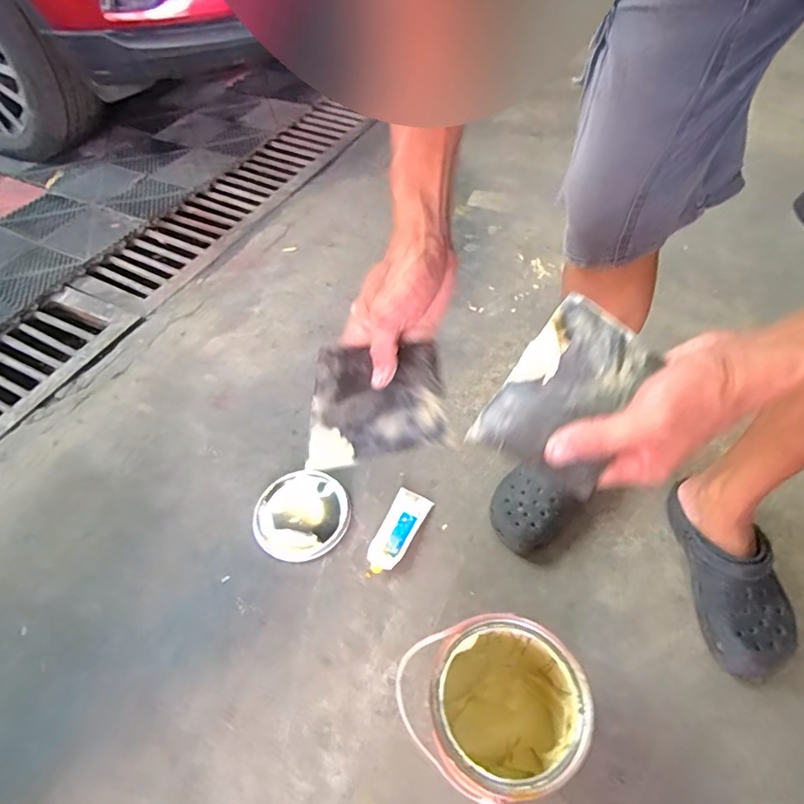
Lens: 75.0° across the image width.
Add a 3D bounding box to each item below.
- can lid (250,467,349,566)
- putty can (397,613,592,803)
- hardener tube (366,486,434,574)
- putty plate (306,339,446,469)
[{"bbox_3d":[-0.159,0.174,0.814,0.146,0.017,0.138,-4,61,6],"label":"can lid"},{"bbox_3d":[0.106,0.340,0.586,0.166,0.156,0.167,-34,57,-19],"label":"putty can"},{"bbox_3d":[-0.008,0.193,0.790,0.056,0.023,0.137,21,57,20],"label":"hardener tube"},{"bbox_3d":[-0.020,0.000,0.450,0.129,0.094,0.009,-6,11,-32],"label":"putty plate"}]

